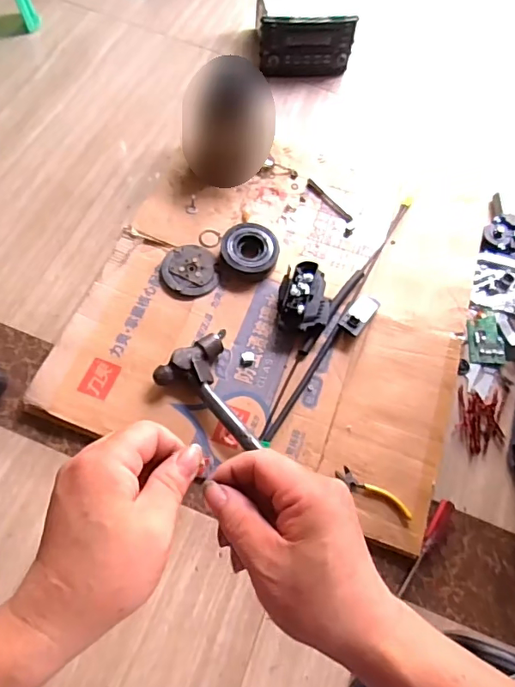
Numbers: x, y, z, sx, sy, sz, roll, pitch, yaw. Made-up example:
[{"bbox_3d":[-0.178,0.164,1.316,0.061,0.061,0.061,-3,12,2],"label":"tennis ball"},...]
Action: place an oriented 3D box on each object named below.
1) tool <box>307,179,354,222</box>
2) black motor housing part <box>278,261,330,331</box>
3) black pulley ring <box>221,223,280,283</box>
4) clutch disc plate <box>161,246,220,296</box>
[{"bbox_3d":[0.141,-0.284,0.986,0.019,0.010,0.121,-38,73,-20],"label":"tool"},{"bbox_3d":[0.079,-0.073,0.849,0.085,0.068,0.114,4,63,-1],"label":"black motor housing part"},{"bbox_3d":[-0.014,-0.166,0.892,0.101,0.038,0.092,2,64,-4],"label":"black pulley ring"},{"bbox_3d":[-0.121,-0.132,0.893,0.099,0.014,0.103,2,64,-4],"label":"clutch disc plate"}]

